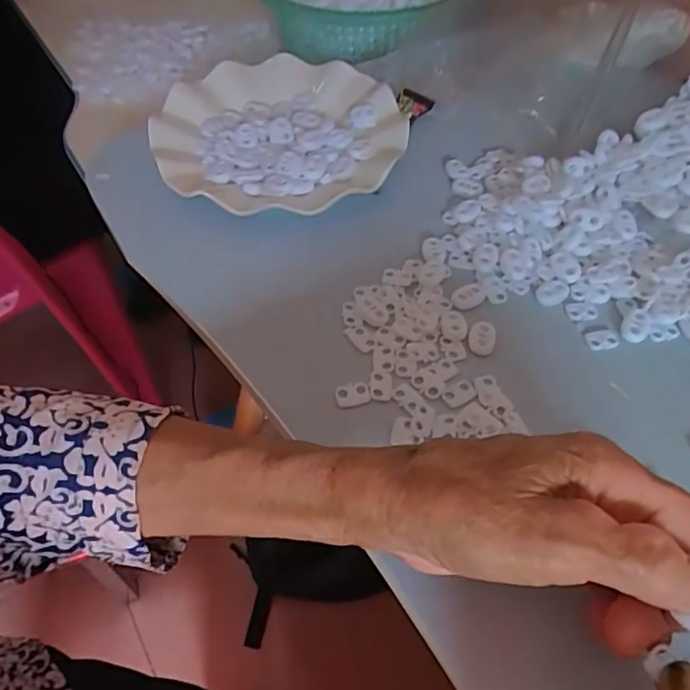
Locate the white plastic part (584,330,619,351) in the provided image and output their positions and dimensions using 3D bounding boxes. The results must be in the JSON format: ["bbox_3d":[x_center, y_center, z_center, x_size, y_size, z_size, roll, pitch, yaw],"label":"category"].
[{"bbox_3d":[0.150,-0.003,0.341,0.018,0.004,0.013,-9,53,-6],"label":"white plastic part"}]

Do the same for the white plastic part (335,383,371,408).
[{"bbox_3d":[0.004,0.027,0.317,0.019,0.005,0.011,-10,53,-7],"label":"white plastic part"}]

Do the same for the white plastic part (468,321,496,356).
[{"bbox_3d":[0.079,-0.004,0.338,0.015,0.004,0.021,14,54,12],"label":"white plastic part"}]

